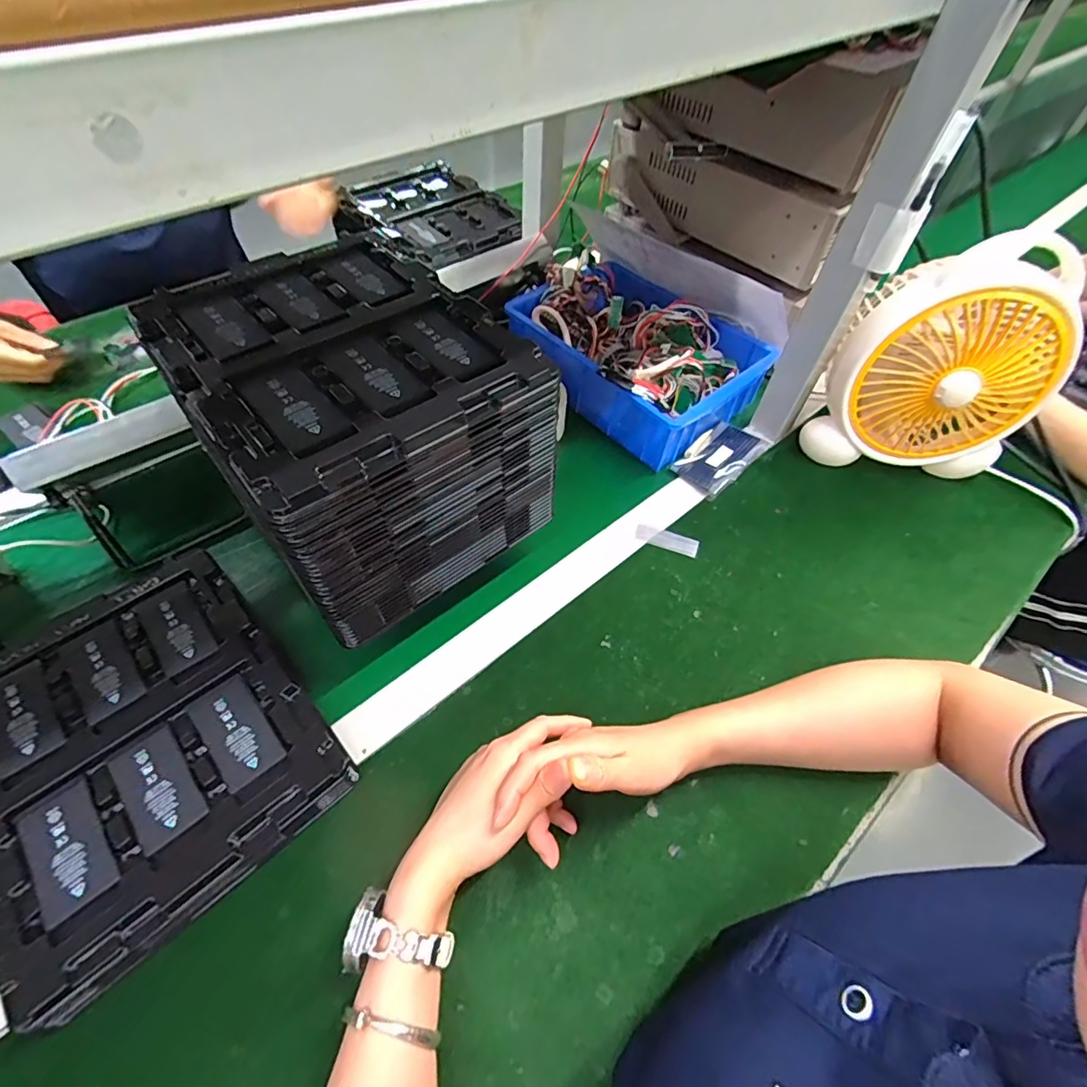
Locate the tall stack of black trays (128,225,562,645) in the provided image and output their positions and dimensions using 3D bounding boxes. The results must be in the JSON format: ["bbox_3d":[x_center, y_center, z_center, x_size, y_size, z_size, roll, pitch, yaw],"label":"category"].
[{"bbox_3d":[-0.154,-0.109,0.452,0.215,0.157,0.280,-33,63,-22],"label":"tall stack of black trays"}]

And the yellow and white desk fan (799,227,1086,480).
[{"bbox_3d":[0.415,-0.175,0.558,0.209,0.229,0.088,17,56,9],"label":"yellow and white desk fan"}]

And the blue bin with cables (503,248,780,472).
[{"bbox_3d":[0.119,-0.251,0.674,0.218,0.093,0.290,-35,63,-23],"label":"blue bin with cables"}]

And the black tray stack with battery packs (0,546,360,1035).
[{"bbox_3d":[-0.311,0.150,0.415,0.217,0.042,0.279,-37,64,-24],"label":"black tray stack with battery packs"}]

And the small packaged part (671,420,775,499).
[{"bbox_3d":[0.211,-0.110,0.634,0.072,0.017,0.122,39,62,22],"label":"small packaged part"}]

